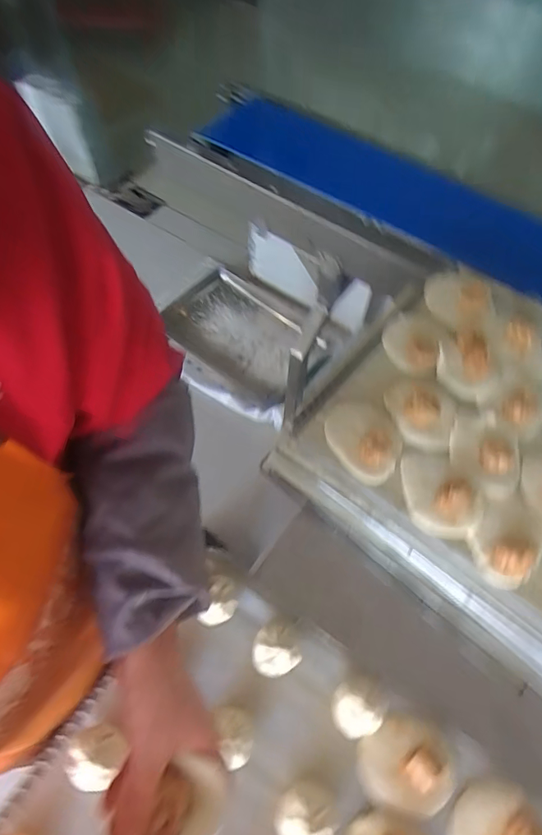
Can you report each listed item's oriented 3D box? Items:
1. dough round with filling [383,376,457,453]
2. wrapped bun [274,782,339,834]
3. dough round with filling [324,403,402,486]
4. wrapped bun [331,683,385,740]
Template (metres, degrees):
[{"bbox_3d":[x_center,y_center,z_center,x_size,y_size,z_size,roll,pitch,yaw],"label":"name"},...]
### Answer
[{"bbox_3d":[0.195,-0.008,0.613,0.085,0.025,0.096,15,63,8],"label":"dough round with filling"},{"bbox_3d":[0.035,0.401,0.460,0.059,0.041,0.057,0,62,0],"label":"wrapped bun"},{"bbox_3d":[0.122,0.024,0.587,0.085,0.032,0.108,-26,66,-13],"label":"dough round with filling"},{"bbox_3d":[0.093,0.319,0.505,0.051,0.045,0.049,0,62,0],"label":"wrapped bun"}]

